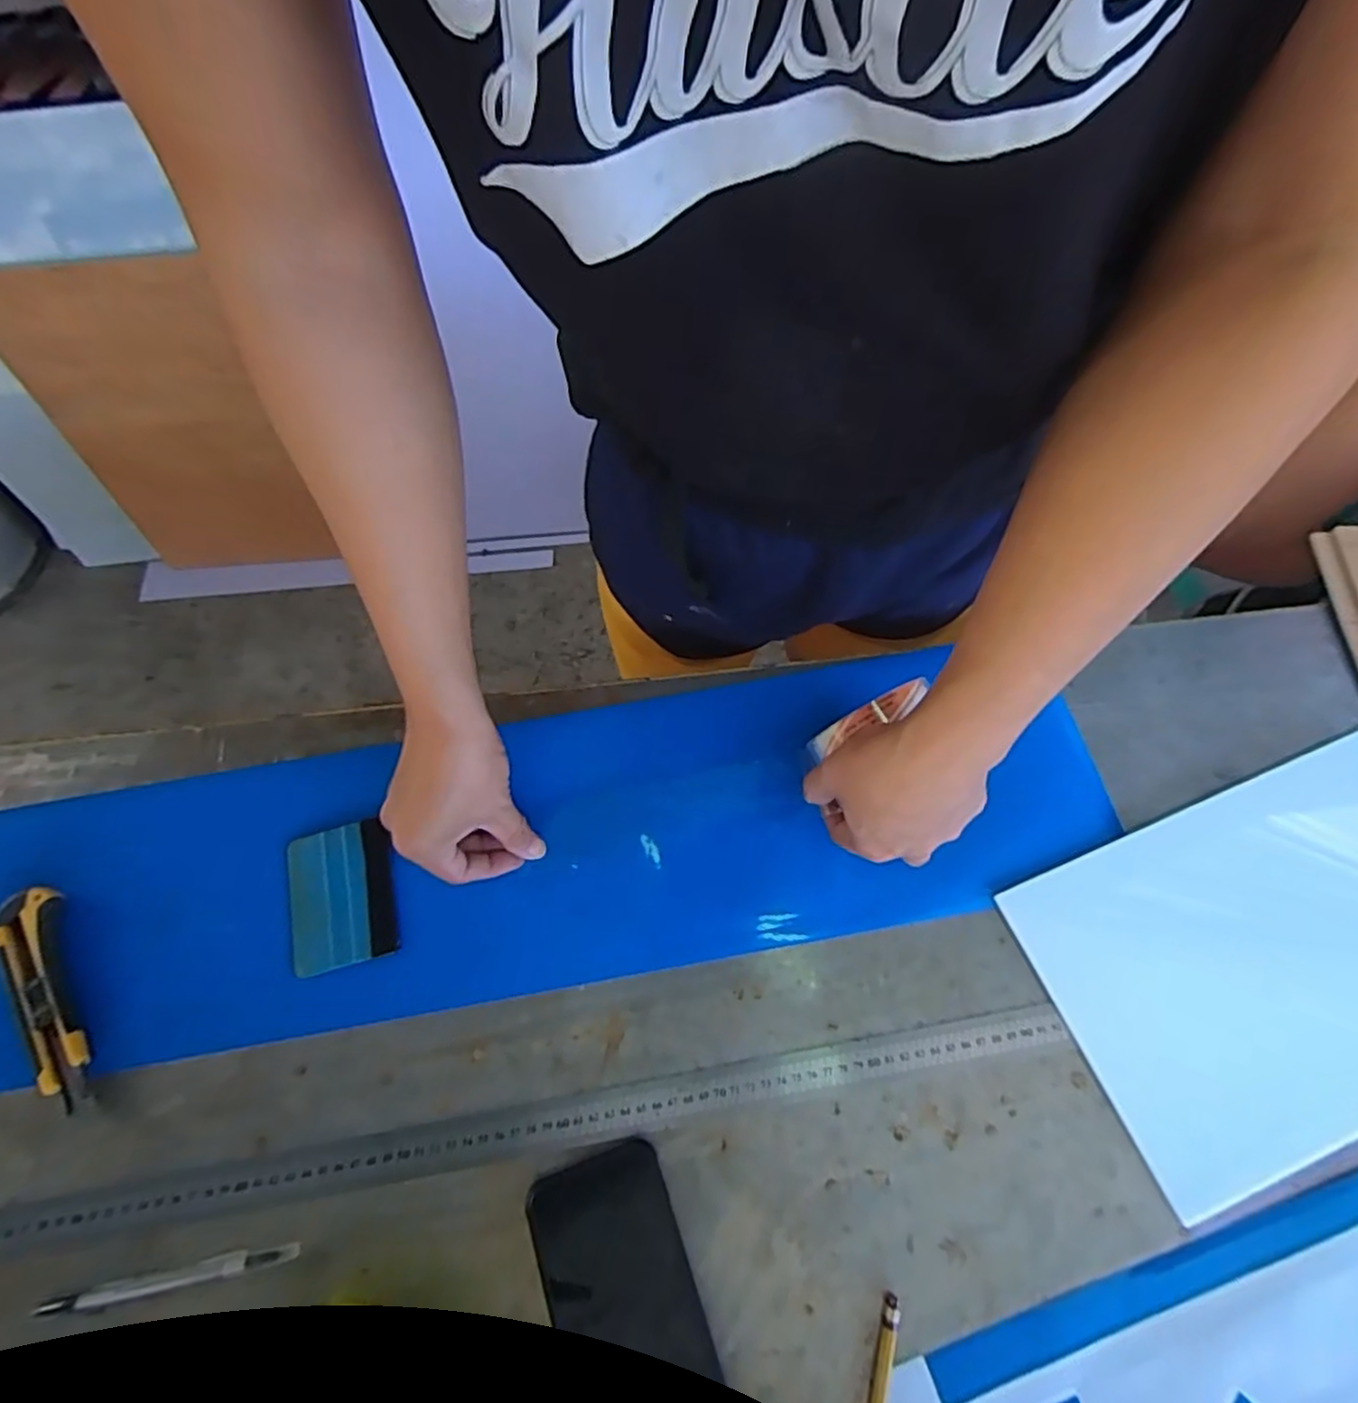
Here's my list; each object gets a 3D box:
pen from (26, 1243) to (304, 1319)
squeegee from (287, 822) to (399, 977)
[{"bbox_3d":[-0.300,0.339,0.407,0.146,0.010,0.012,-12,66,-3],"label":"pen"},{"bbox_3d":[-0.239,0.137,0.491,0.072,0.005,0.096,-15,66,-5],"label":"squeegee"}]

